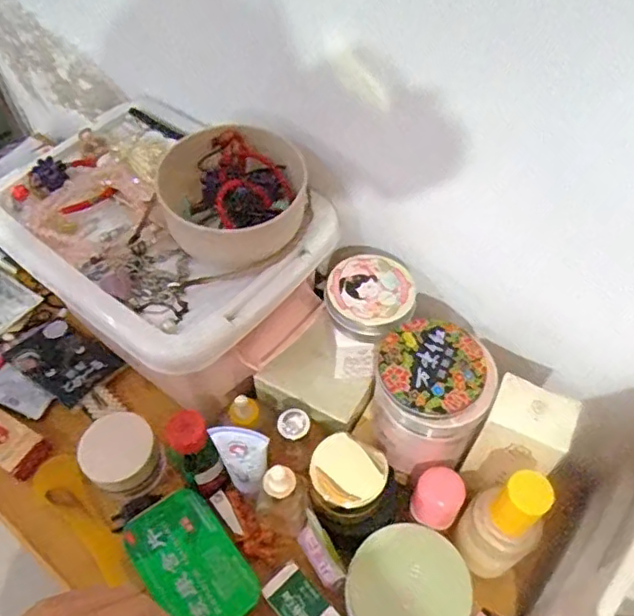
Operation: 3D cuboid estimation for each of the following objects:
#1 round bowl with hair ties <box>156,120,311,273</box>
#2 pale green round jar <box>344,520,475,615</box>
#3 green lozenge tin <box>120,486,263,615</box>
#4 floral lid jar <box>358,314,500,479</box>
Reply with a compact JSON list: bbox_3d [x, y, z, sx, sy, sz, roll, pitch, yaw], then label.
[{"bbox_3d":[-0.061,-0.089,0.461,0.114,0.057,0.108,-1,55,1],"label":"round bowl with hair ties"},{"bbox_3d":[0.066,0.206,0.430,0.083,0.043,0.083,-1,55,1],"label":"pale green round jar"},{"bbox_3d":[-0.097,0.193,0.455,0.067,0.021,0.109,-34,61,-21],"label":"green lozenge tin"},{"bbox_3d":[0.083,0.069,0.444,0.082,0.103,0.080,-1,55,1],"label":"floral lid jar"}]

